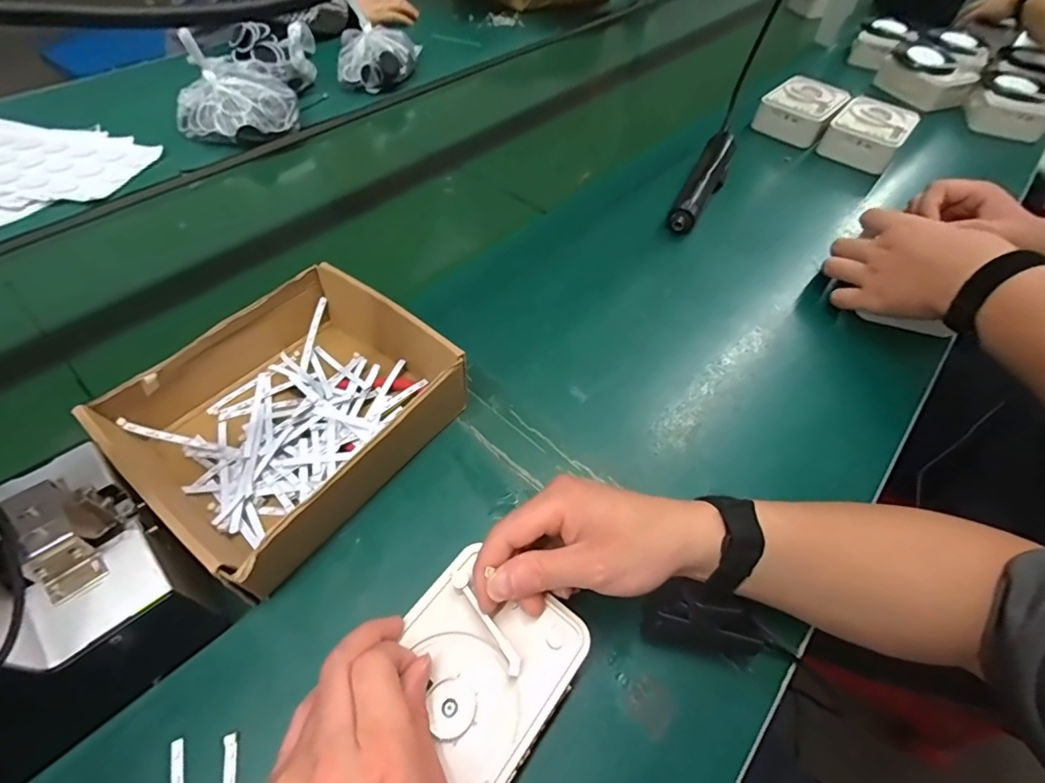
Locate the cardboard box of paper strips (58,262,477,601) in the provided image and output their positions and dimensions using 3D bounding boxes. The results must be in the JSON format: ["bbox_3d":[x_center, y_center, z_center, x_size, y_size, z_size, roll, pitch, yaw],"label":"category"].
[{"bbox_3d":[-0.177,0.014,0.383,0.175,0.077,0.209,31,58,21],"label":"cardboard box of paper strips"}]

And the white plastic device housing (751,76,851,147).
[{"bbox_3d":[0.438,-0.443,0.771,0.106,0.057,0.118,37,60,24],"label":"white plastic device housing"}]

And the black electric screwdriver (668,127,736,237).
[{"bbox_3d":[0.238,-0.273,0.639,0.043,0.046,0.212,23,55,15],"label":"black electric screwdriver"}]

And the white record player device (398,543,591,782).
[{"bbox_3d":[-0.026,0.154,0.277,0.097,0.022,0.110,34,58,22],"label":"white record player device"}]

